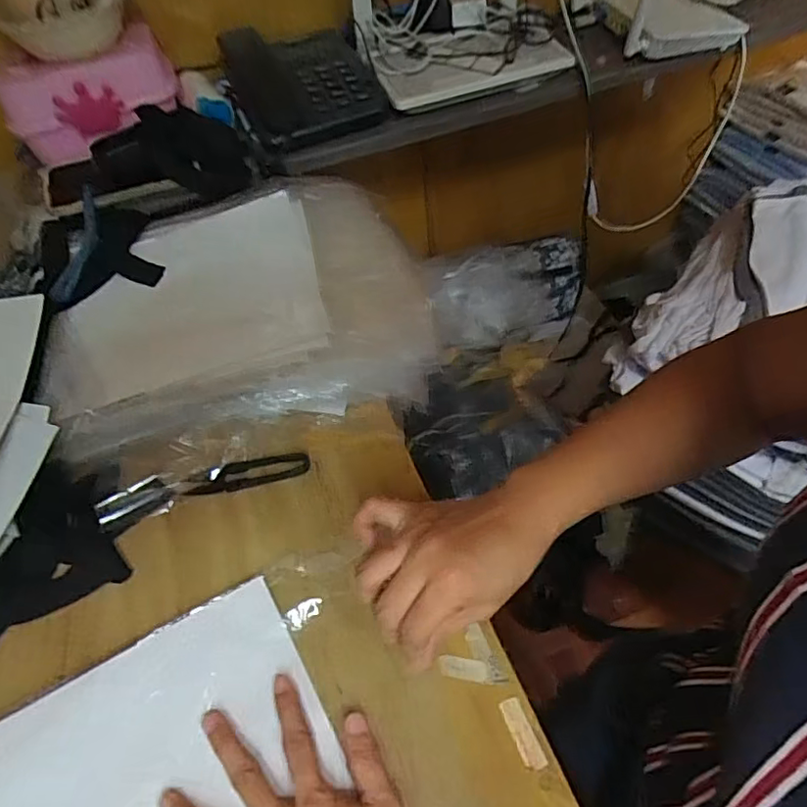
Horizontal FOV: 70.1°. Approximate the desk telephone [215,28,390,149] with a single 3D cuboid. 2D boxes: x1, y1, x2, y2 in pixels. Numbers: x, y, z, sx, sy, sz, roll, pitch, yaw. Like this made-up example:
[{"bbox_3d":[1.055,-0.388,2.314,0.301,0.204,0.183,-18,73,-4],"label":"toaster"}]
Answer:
[{"bbox_3d":[-0.118,-0.380,0.672,0.155,0.065,0.176,-20,51,-10],"label":"desk telephone"}]

